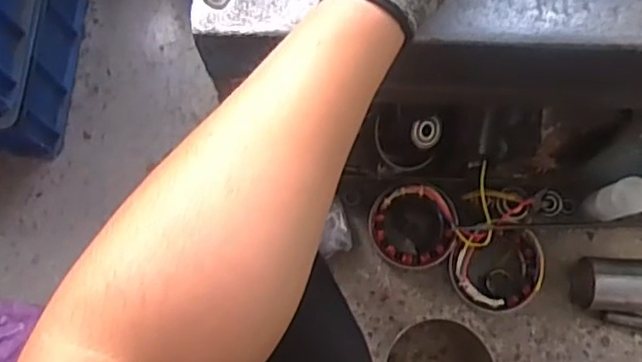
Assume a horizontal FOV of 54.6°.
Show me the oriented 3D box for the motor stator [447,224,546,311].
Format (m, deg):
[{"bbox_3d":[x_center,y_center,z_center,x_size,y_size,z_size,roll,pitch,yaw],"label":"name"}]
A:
[{"bbox_3d":[0.232,0.118,0.830,0.118,0.054,0.109,0,76,0],"label":"motor stator"}]

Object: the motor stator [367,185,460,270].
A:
[{"bbox_3d":[0.124,0.061,0.841,0.114,0.050,0.107,0,76,0],"label":"motor stator"}]

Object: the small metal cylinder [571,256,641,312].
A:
[{"bbox_3d":[0.387,0.140,0.820,0.089,0.072,0.071,3,76,1],"label":"small metal cylinder"}]

